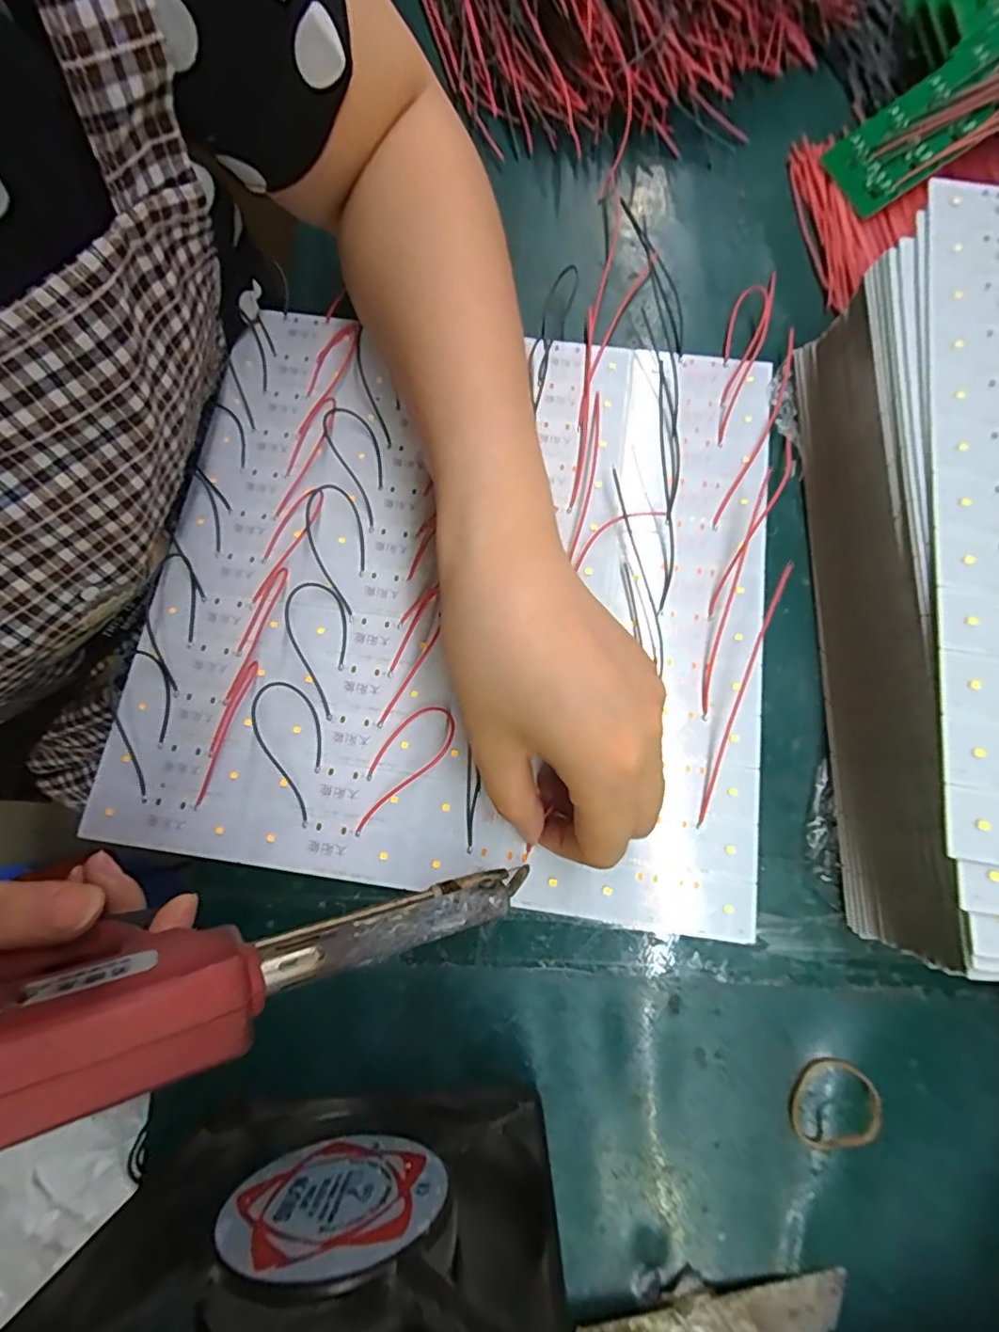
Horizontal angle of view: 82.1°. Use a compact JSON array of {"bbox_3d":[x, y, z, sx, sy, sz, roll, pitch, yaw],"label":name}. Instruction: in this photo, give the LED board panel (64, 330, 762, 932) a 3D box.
[{"bbox_3d":[-0.017,-0.037,0.267,0.283,0.011,0.271,6,75,3],"label":"LED board panel"}]

